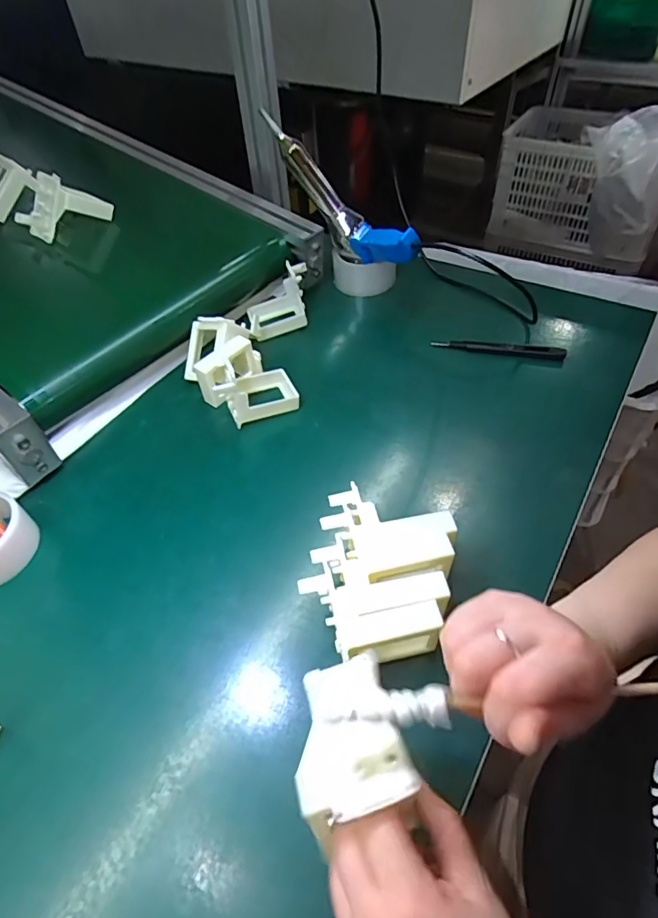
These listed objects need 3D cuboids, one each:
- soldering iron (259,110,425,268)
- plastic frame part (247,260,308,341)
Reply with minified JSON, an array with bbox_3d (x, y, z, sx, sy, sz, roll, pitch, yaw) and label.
[{"bbox_3d":[0.017,-0.347,0.661,0.258,0.096,0.042,43,61,2],"label":"soldering iron"},{"bbox_3d":[-0.068,-0.205,0.664,0.084,0.070,0.079,-6,49,-2],"label":"plastic frame part"}]

